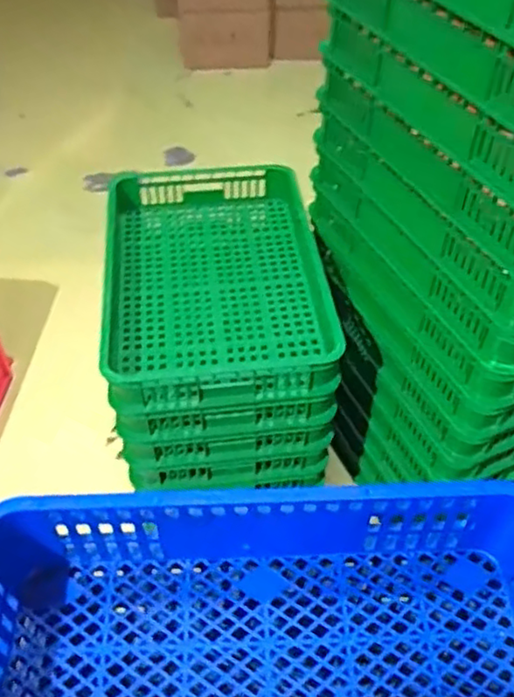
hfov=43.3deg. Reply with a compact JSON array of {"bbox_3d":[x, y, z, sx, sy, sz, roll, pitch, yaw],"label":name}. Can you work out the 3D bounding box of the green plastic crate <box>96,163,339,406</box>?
[{"bbox_3d":[-0.087,-0.160,1.300,0.405,0.105,0.602,-5,48,-4],"label":"green plastic crate"}]

